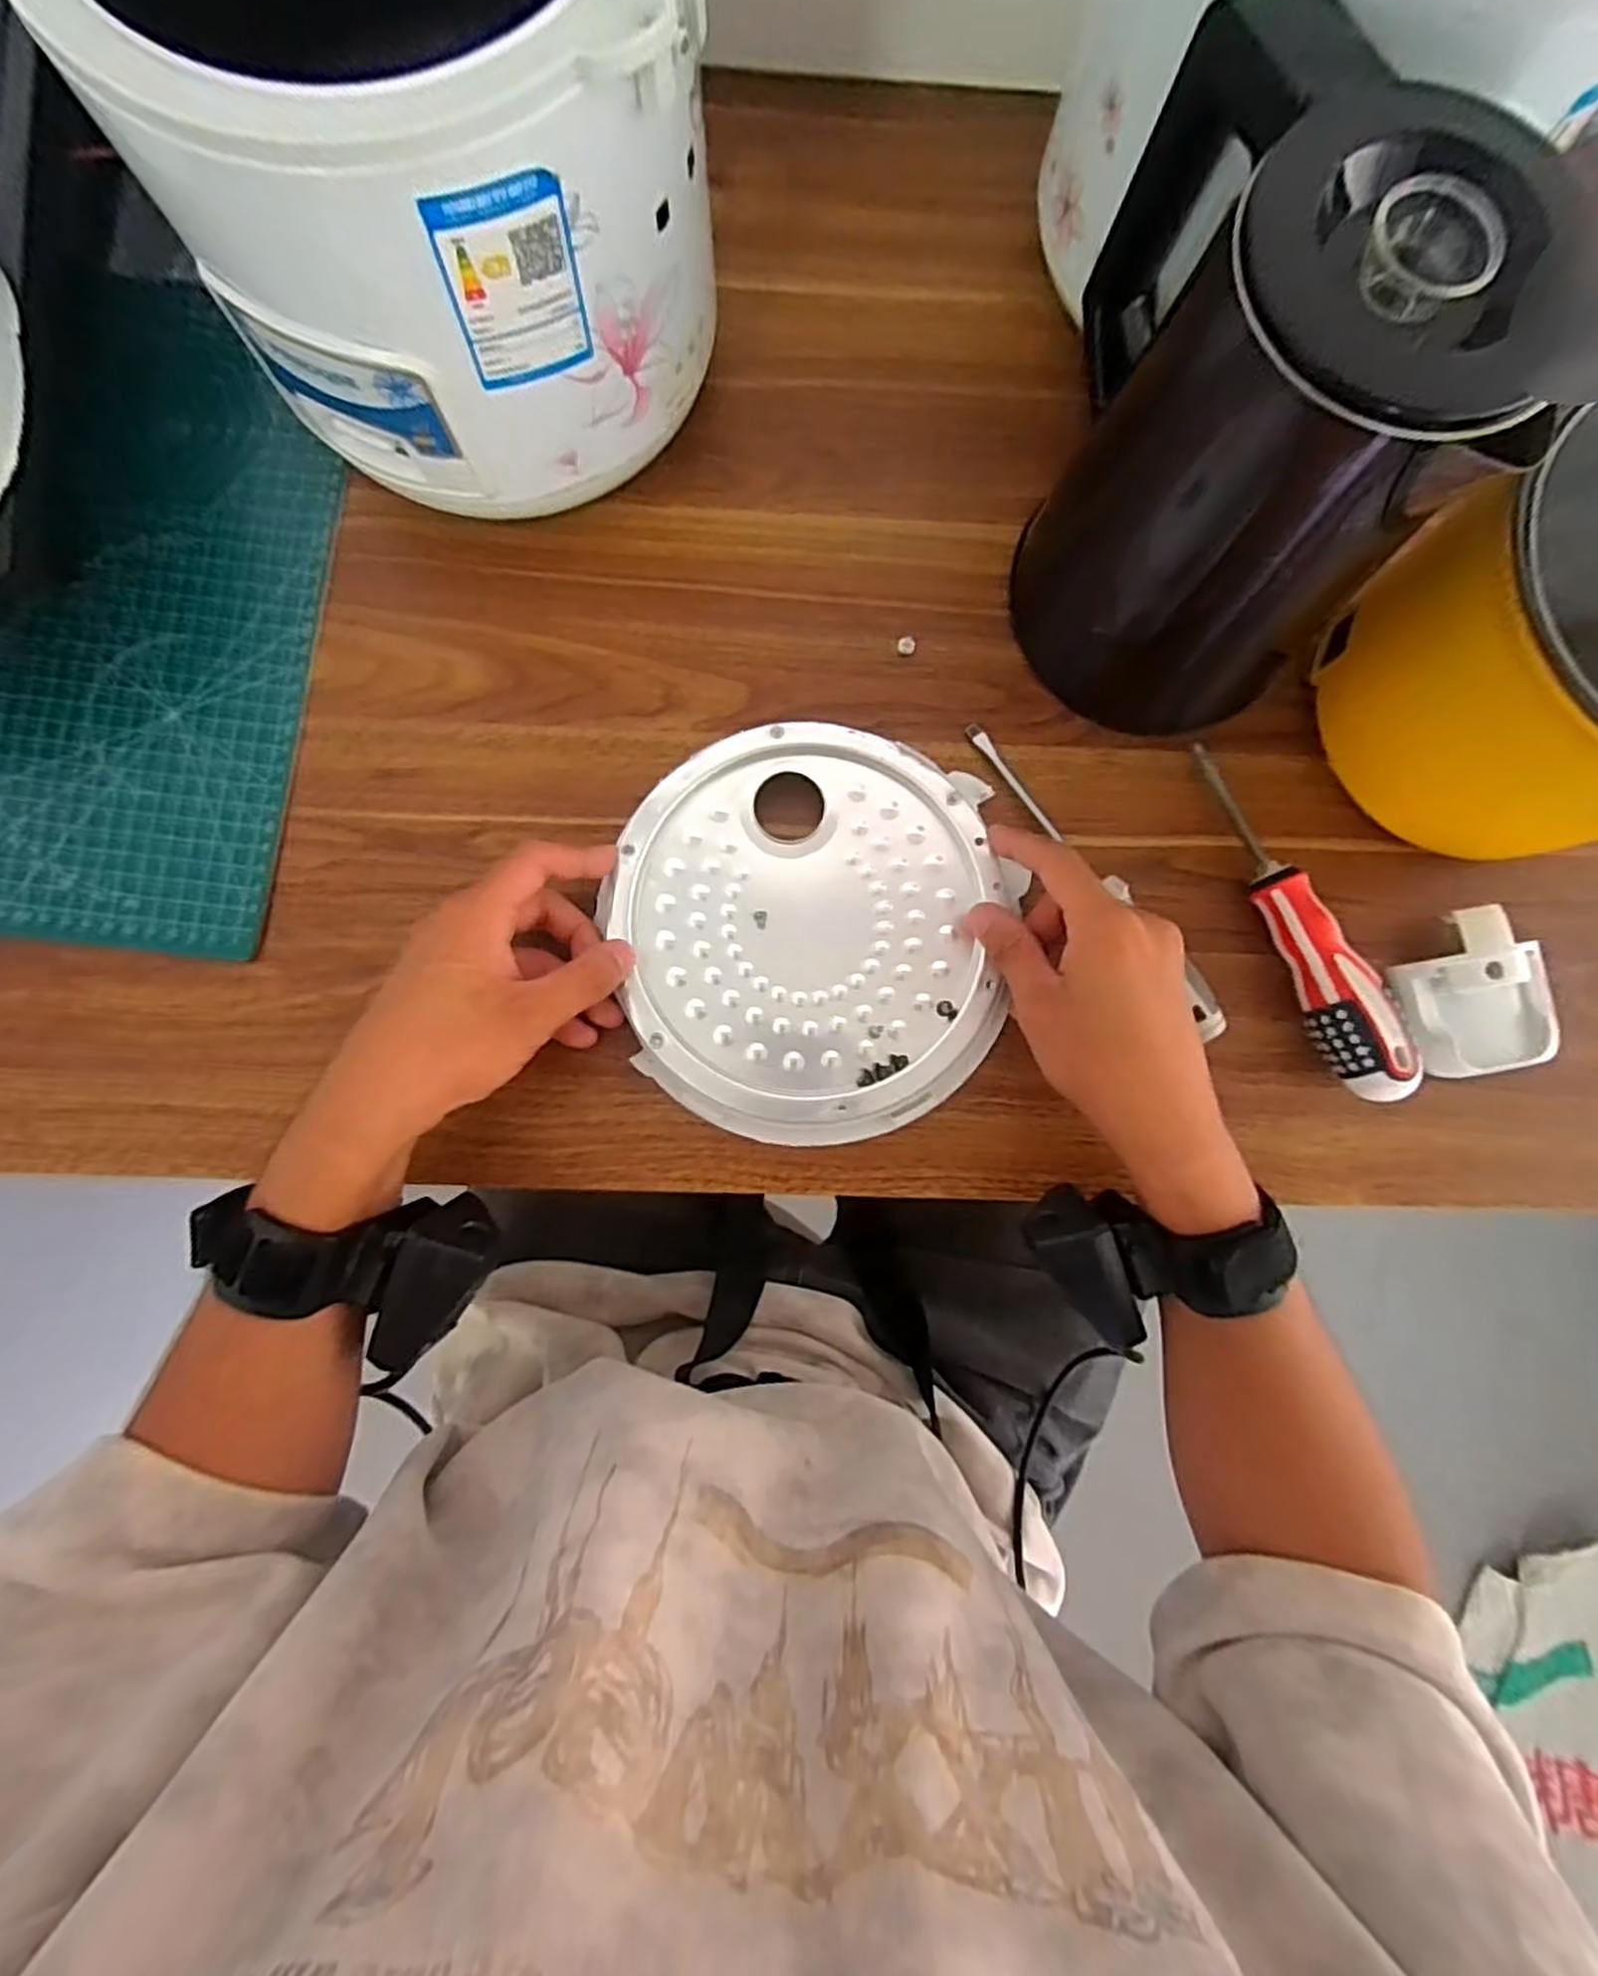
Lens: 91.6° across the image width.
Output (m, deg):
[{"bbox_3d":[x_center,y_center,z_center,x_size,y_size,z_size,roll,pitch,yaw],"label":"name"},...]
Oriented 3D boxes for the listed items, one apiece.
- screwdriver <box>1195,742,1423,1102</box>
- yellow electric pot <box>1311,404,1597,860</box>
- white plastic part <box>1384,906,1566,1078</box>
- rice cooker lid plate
[{"bbox_3d":[0.242,-0.034,0.374,0.029,0.037,0.182,-21,86,-4],"label":"screwdriver"},{"bbox_3d":[0.349,-0.145,0.331,0.163,0.156,0.157,0,85,-2],"label":"yellow electric pot"},{"bbox_3d":[0.337,0.002,0.382,0.079,0.017,0.079,-7,85,-3],"label":"white plastic part"},{"bbox_3d":[0.014,-0.024,0.366,0.184,0.018,0.184,0,85,-2],"label":"rice cooker lid plate"}]

